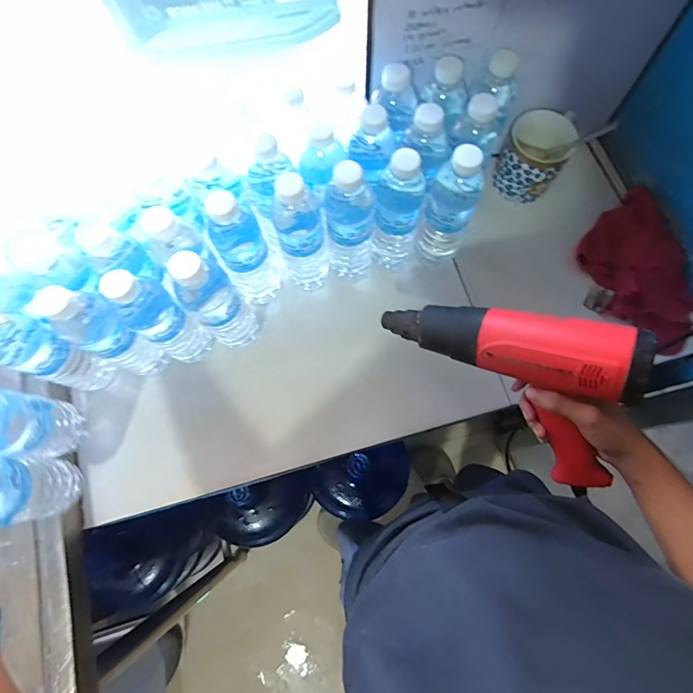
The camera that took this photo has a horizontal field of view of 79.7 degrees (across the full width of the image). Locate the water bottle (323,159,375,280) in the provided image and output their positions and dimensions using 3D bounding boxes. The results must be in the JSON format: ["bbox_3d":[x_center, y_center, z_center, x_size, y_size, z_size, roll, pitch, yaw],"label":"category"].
[{"bbox_3d":[0.006,-0.153,0.535,0.063,0.201,0.054,-2,74,-1],"label":"water bottle"}]

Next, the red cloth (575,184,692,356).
[{"bbox_3d":[0.422,-0.109,0.596,0.132,0.048,0.242,-19,75,-6],"label":"red cloth"}]

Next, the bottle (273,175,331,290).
[{"bbox_3d":[-0.057,-0.137,0.529,0.059,0.201,0.056,0,74,0],"label":"bottle"}]

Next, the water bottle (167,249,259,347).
[{"bbox_3d":[-0.157,-0.050,0.511,0.062,0.190,0.060,0,74,0],"label":"water bottle"}]

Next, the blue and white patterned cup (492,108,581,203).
[{"bbox_3d":[0.274,-0.279,0.617,0.095,0.097,0.081,32,76,9],"label":"blue and white patterned cup"}]

